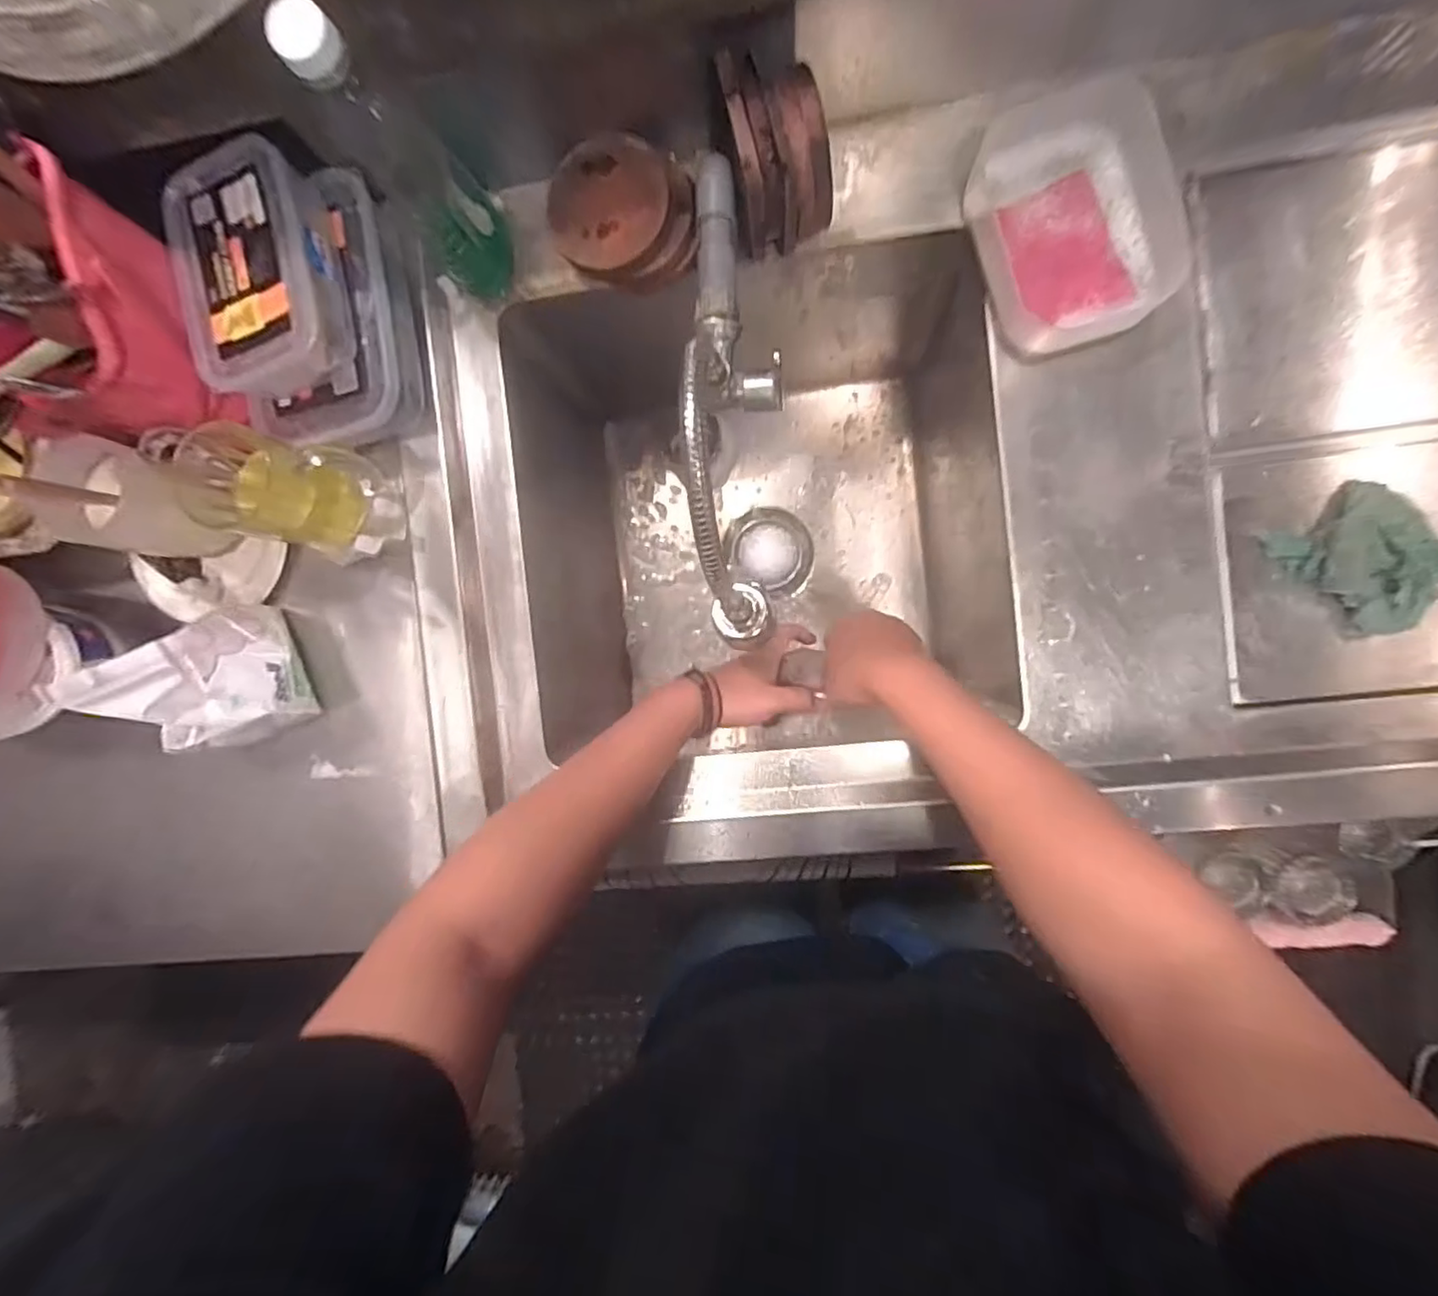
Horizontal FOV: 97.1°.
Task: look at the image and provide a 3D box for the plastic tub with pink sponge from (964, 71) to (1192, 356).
[{"bbox_3d":[0.259,-0.315,0.470,0.129,0.042,0.173,-17,91,7],"label":"plastic tub with pink sponge"}]

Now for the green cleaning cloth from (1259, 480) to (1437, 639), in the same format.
[{"bbox_3d":[0.467,-0.066,0.453,0.079,0.032,0.099,-45,87,4],"label":"green cleaning cloth"}]

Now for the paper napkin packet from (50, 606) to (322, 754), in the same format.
[{"bbox_3d":[-0.403,0.026,0.506,0.095,0.131,0.097,-27,88,5],"label":"paper napkin packet"}]

